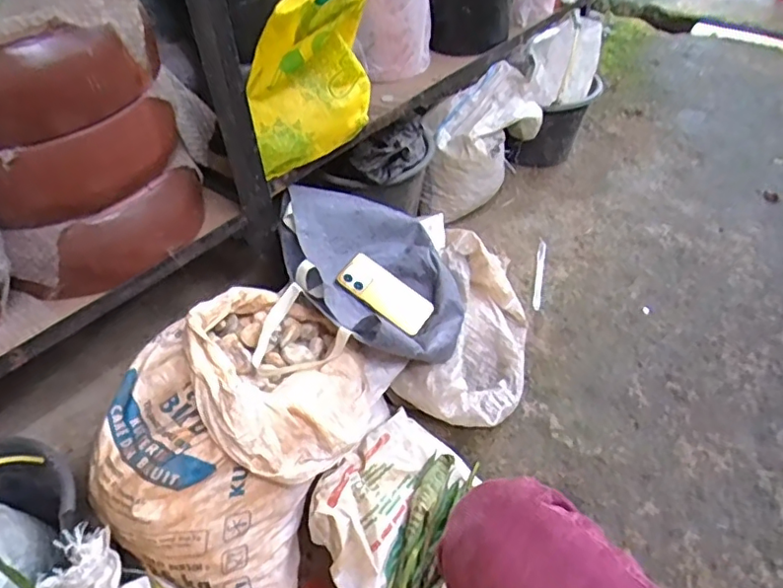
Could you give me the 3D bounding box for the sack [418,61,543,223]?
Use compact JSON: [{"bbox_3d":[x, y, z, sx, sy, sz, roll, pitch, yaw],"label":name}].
[{"bbox_3d":[0.193,-0.363,1.387,0.359,0.237,0.180,-35,40,15],"label":"sack"}]

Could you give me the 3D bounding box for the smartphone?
[{"bbox_3d":[-0.009,-0.001,1.013,0.168,0.013,0.073,38,79,1],"label":"smartphone"}]

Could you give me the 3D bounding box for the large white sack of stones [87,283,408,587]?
[{"bbox_3d":[-0.222,0.188,0.855,0.318,0.242,0.420,19,49,22],"label":"large white sack of stones"}]

